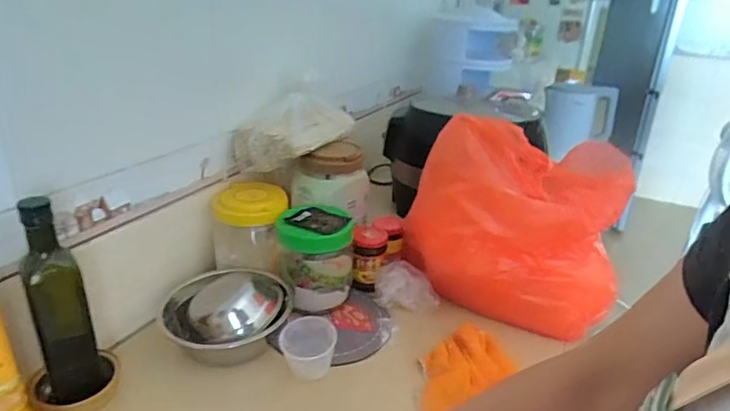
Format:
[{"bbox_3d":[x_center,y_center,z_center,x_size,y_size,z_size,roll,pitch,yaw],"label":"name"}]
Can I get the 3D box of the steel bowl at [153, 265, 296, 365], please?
[{"bbox_3d":[-0.197,0.159,0.732,0.179,0.093,0.177,-7,26,-22],"label":"steel bowl"}]

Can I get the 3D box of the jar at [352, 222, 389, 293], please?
[{"bbox_3d":[0.008,0.090,0.870,0.059,0.093,0.070,4,24,2],"label":"jar"}]

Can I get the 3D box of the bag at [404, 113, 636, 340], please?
[{"bbox_3d":[0.237,0.023,0.781,0.311,0.295,0.175,2,24,-2],"label":"bag"}]

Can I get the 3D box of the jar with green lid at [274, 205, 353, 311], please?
[{"bbox_3d":[-0.079,0.087,0.811,0.111,0.146,0.124,-1,24,-9],"label":"jar with green lid"}]

